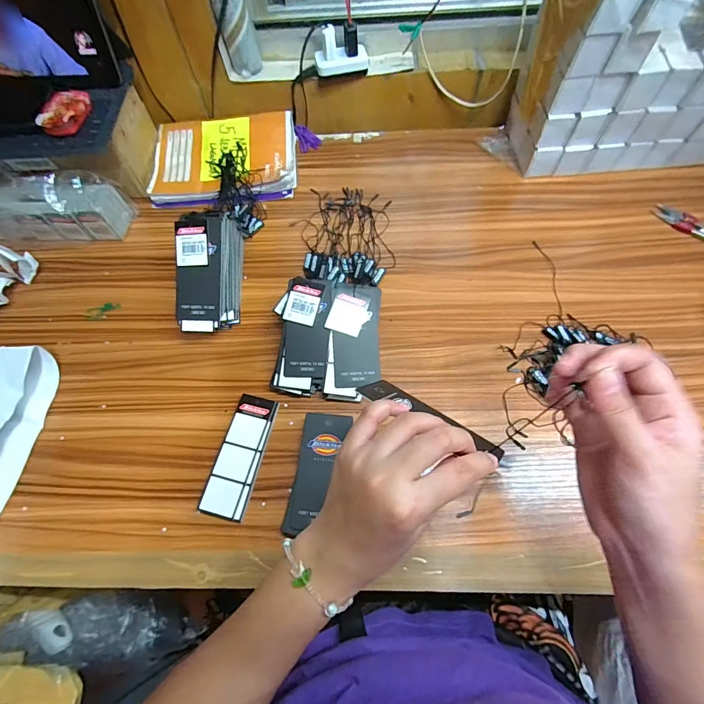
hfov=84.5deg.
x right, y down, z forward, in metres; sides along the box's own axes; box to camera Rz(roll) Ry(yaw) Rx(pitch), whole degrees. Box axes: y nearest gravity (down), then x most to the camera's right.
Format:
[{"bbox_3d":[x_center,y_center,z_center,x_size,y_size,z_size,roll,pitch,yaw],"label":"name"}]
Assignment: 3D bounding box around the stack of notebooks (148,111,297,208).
[{"bbox_3d":[-0.185,-0.277,0.565,0.203,0.030,0.152,-5,65,1],"label":"stack of notebooks"}]

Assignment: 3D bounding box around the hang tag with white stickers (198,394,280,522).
[{"bbox_3d":[-0.111,0.103,0.391,0.042,0.011,0.119,11,66,8],"label":"hang tag with white stickers"}]

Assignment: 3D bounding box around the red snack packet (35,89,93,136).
[{"bbox_3d":[-0.336,-0.283,0.457,0.041,0.016,0.061,4,65,5],"label":"red snack packet"}]

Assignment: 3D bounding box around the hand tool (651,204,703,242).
[{"bbox_3d":[0.435,-0.157,0.485,0.103,0.012,0.044,33,70,16],"label":"hand tool"}]

